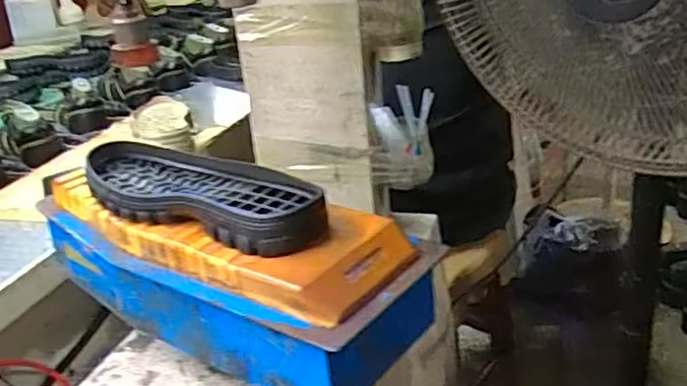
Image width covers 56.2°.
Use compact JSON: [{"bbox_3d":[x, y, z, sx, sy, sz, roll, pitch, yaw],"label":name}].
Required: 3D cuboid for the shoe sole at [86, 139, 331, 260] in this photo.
[{"bbox_3d":[-0.139,-0.002,0.632,0.293,0.038,0.110,10,28,30],"label":"shoe sole"}]

